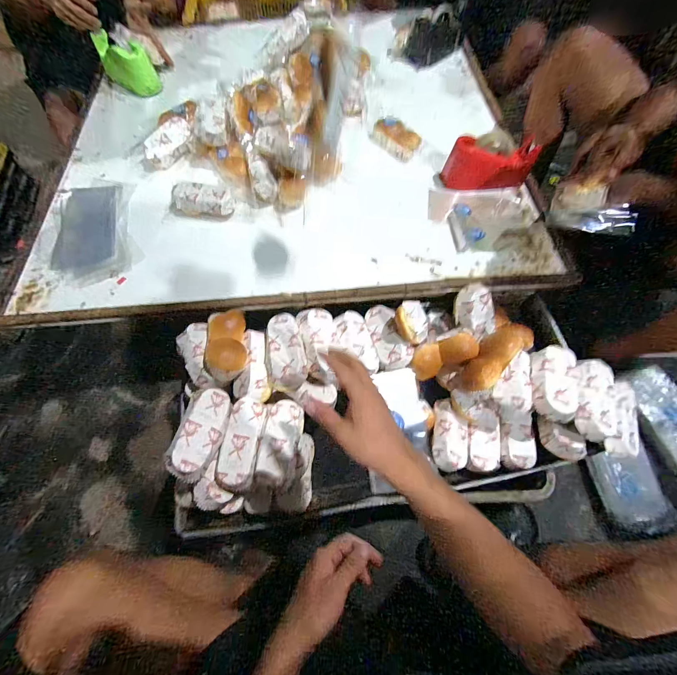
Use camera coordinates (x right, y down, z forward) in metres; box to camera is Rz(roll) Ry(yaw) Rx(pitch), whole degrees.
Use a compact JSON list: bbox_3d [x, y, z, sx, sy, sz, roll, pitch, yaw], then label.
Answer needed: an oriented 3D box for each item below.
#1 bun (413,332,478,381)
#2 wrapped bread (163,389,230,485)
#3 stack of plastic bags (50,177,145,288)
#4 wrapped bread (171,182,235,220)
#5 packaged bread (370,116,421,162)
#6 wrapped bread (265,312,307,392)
[{"bbox_3d":[0.202,0.033,0.612,0.129,0.045,0.053,-27,65,16],"label":"bun"},{"bbox_3d":[-0.222,0.153,0.516,0.067,0.025,0.142,23,50,-20],"label":"wrapped bread"},{"bbox_3d":[-0.572,-0.259,0.745,0.182,0.013,0.309,-17,66,-9],"label":"stack of plastic bags"},{"bbox_3d":[-0.321,-0.319,0.746,0.155,0.053,0.062,7,64,2],"label":"wrapped bread"},{"bbox_3d":[0.150,-0.526,0.836,0.135,0.052,0.063,41,70,17],"label":"packaged bread"},{"bbox_3d":[-0.097,0.022,0.581,0.068,0.045,0.153,-10,65,-6],"label":"wrapped bread"}]

